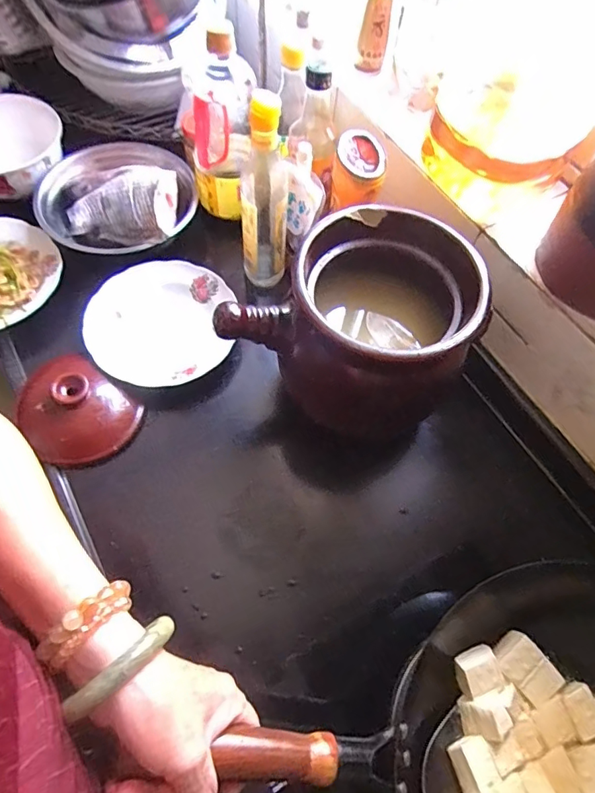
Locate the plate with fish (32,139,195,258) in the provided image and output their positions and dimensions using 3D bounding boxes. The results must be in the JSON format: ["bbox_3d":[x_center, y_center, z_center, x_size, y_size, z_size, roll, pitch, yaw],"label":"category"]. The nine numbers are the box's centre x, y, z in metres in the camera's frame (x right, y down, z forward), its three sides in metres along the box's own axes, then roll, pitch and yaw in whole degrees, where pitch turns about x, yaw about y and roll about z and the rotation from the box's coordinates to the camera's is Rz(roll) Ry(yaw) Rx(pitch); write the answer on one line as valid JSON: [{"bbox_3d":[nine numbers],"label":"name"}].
[{"bbox_3d":[-0.262,-0.297,0.682,0.217,0.059,0.222,1,63,-2],"label":"plate with fish"}]

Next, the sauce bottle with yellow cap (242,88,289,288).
[{"bbox_3d":[-0.042,-0.250,0.608,0.059,0.259,0.063,2,63,-2],"label":"sauce bottle with yellow cap"}]

